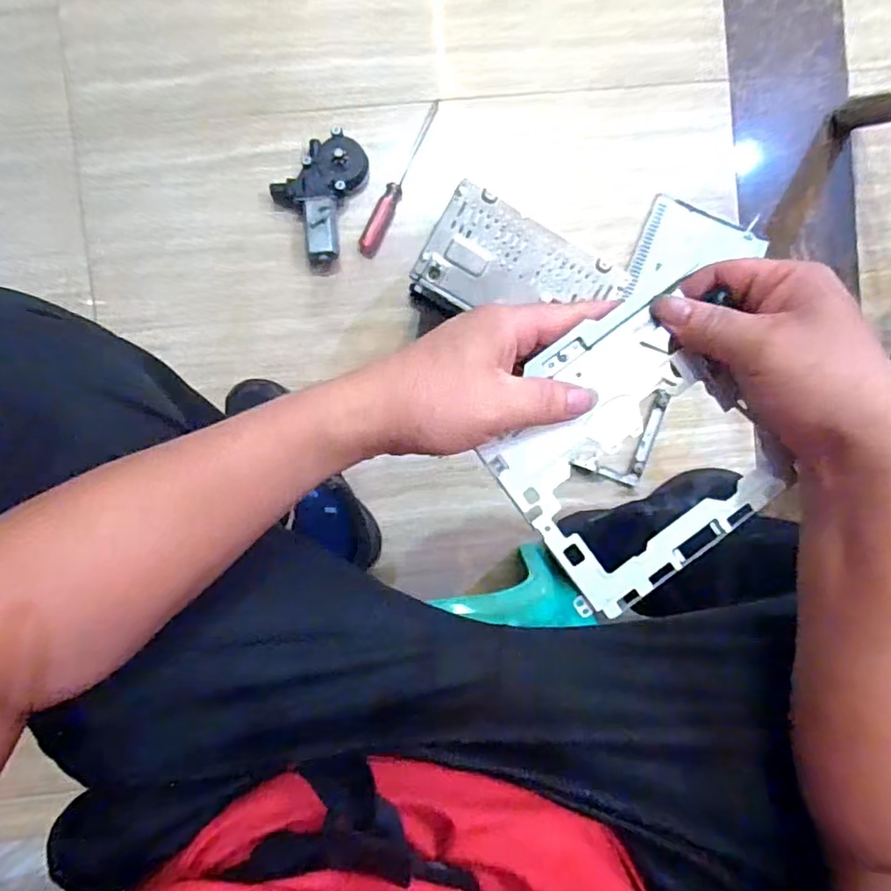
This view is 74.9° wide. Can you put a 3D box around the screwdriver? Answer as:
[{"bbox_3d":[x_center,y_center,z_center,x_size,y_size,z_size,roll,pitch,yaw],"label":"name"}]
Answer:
[{"bbox_3d":[-0.054,-0.329,0.713,0.022,0.019,0.210,27,92,-3],"label":"screwdriver"}]

